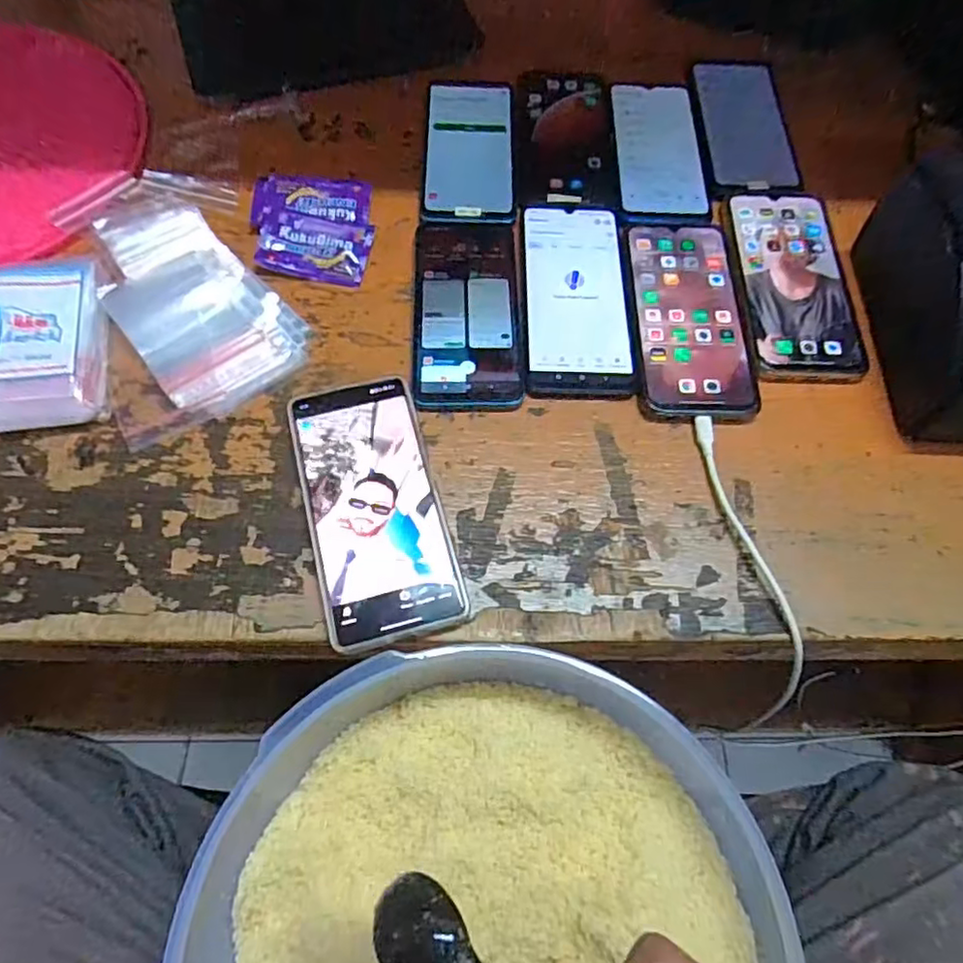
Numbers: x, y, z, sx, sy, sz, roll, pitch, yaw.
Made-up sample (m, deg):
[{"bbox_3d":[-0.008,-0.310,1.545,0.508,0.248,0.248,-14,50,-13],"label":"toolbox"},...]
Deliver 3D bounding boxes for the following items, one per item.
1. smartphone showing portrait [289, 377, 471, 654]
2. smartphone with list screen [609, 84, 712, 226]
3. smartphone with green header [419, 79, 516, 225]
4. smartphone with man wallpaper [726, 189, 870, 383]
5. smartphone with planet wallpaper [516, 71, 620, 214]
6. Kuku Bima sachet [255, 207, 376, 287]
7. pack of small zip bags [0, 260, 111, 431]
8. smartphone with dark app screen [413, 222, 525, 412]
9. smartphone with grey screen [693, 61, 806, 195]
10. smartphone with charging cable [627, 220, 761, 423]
[{"bbox_3d":[-0.065,0.014,0.382,0.078,0.013,0.165,-13,67,-9],"label":"smartphone showing portrait"},{"bbox_3d":[0.147,-0.276,0.522,0.071,0.005,0.160,2,66,-2],"label":"smartphone with list screen"},{"bbox_3d":[-0.009,-0.273,0.512,0.073,0.004,0.165,2,66,-3],"label":"smartphone with green header"},{"bbox_3d":[0.230,-0.150,0.465,0.082,0.007,0.171,2,66,-3],"label":"smartphone with man wallpaper"},{"bbox_3d":[0.069,-0.288,0.521,0.080,0.004,0.157,2,66,-3],"label":"smartphone with planet wallpaper"},{"bbox_3d":[-0.123,-0.174,0.466,0.078,0.011,0.052,8,66,0],"label":"Kuku Bima sachet"},{"bbox_3d":[-0.286,-0.092,0.405,0.077,0.029,0.115,-5,66,-6],"label":"pack of small zip bags"},{"bbox_3d":[-0.010,-0.122,0.448,0.074,0.007,0.159,0,66,-3],"label":"smartphone with dark app screen"},{"bbox_3d":[0.223,-0.303,0.532,0.072,0.010,0.156,0,66,-3],"label":"smartphone with grey screen"},{"bbox_3d":[0.149,-0.122,0.451,0.078,0.006,0.170,2,66,-2],"label":"smartphone with charging cable"}]

